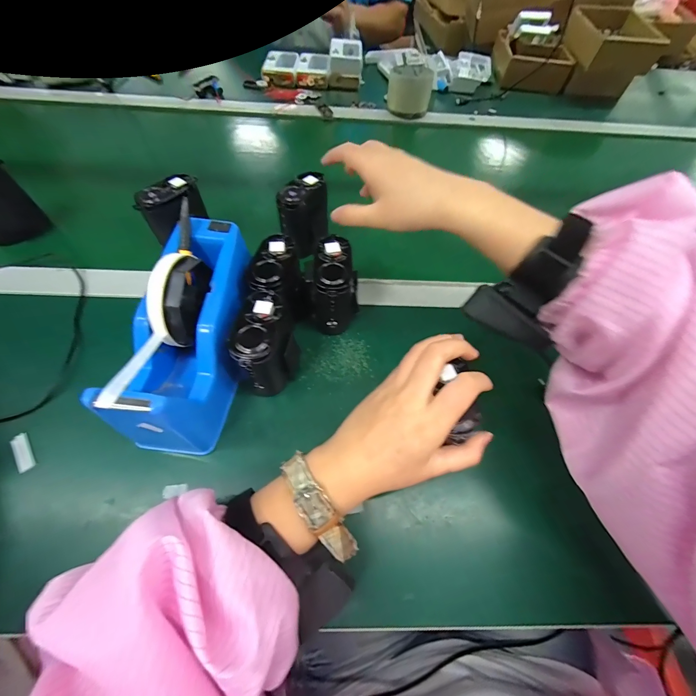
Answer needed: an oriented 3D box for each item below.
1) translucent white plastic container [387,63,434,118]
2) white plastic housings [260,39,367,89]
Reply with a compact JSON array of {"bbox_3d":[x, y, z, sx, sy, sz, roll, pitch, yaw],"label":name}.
[{"bbox_3d":[0.117,-0.491,0.613,0.081,0.065,0.077,4,60,-2],"label":"translucent white plastic container"},{"bbox_3d":[-0.072,-0.592,0.659,0.202,0.056,0.089,-3,61,-5],"label":"white plastic housings"}]

